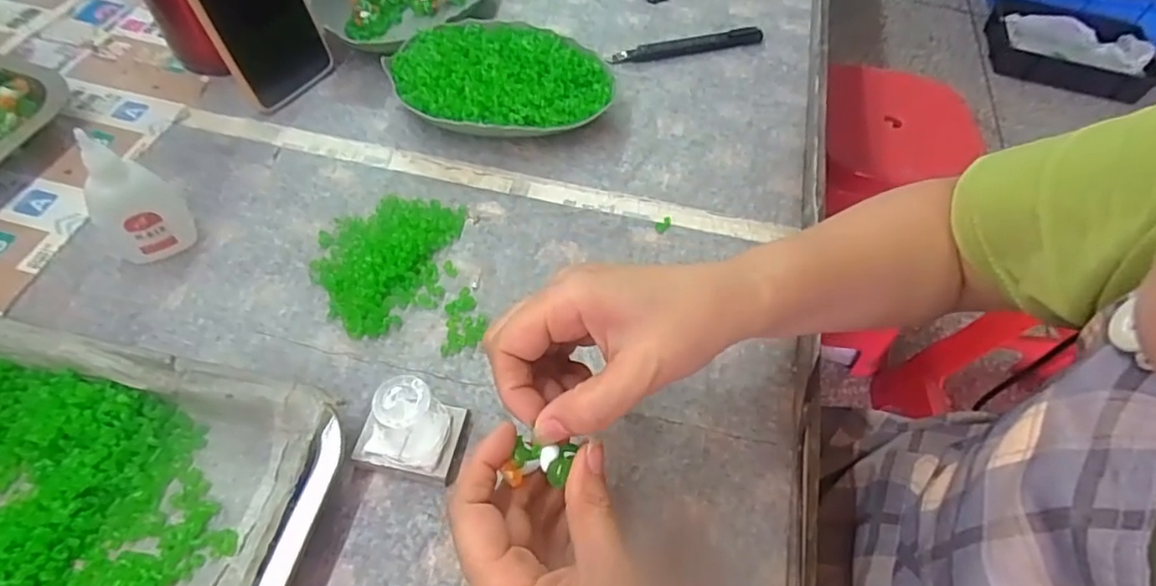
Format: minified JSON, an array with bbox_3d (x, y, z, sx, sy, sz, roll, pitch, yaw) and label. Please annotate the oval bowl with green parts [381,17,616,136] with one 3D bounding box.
[{"bbox_3d":[-0.058,-0.160,0.478,0.162,0.035,0.113,0,56,-5],"label":"oval bowl with green parts"}]

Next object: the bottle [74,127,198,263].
[{"bbox_3d":[-0.263,-0.055,0.362,0.037,0.081,0.047,35,61,18],"label":"bottle"}]

